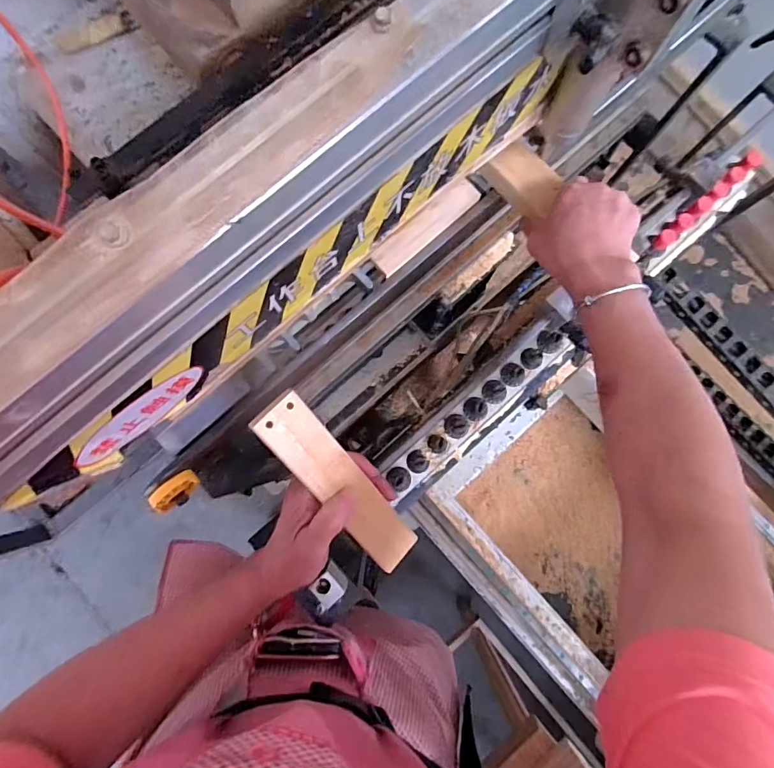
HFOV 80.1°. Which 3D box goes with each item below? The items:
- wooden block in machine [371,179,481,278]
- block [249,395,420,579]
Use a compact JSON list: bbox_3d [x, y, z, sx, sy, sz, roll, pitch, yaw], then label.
[{"bbox_3d":[0.039,-0.160,0.467,0.128,0.015,0.031,-40,124,-5],"label":"wooden block in machine"},{"bbox_3d":[-0.035,0.086,0.377,0.042,0.007,0.184,-45,113,-18],"label":"block"}]

